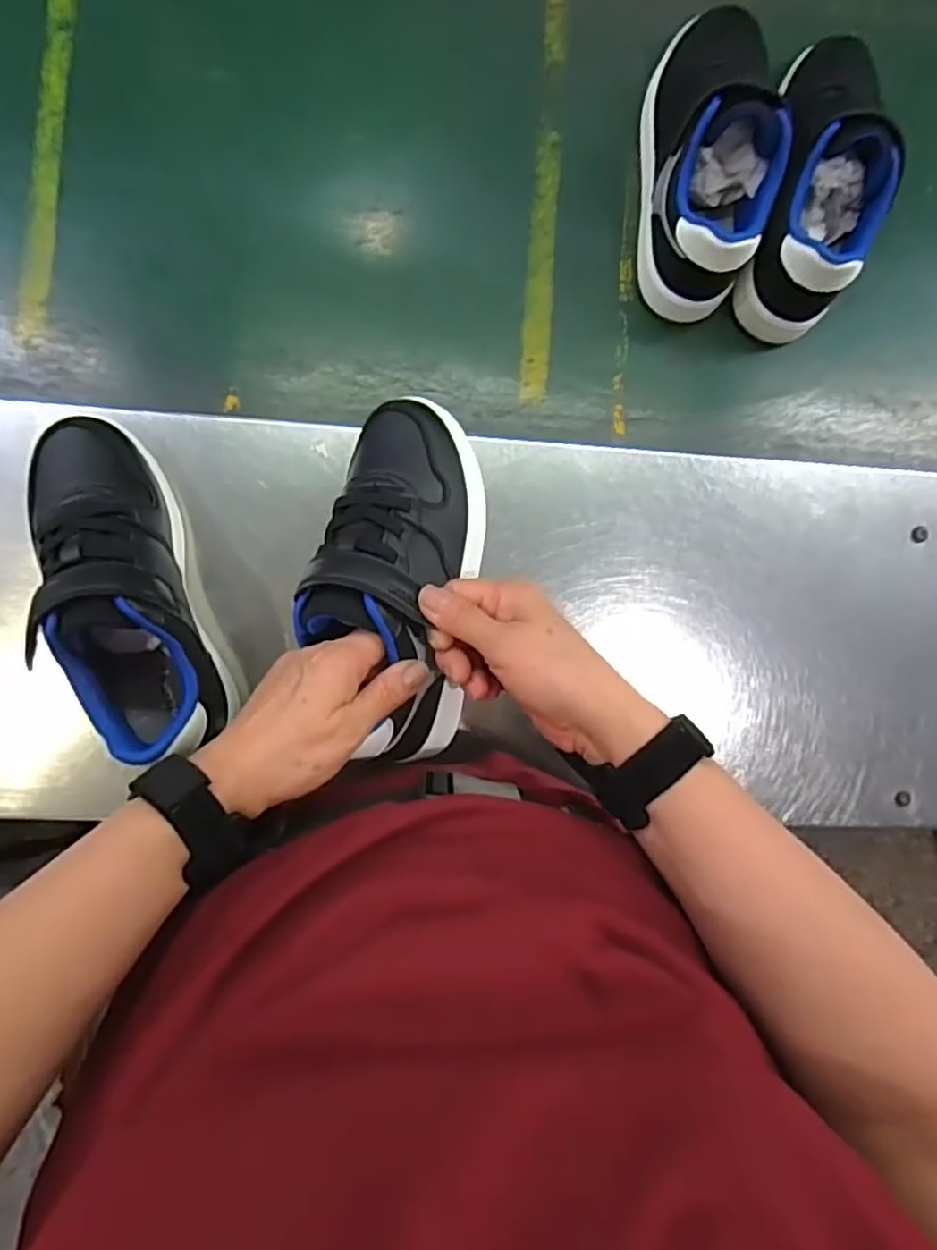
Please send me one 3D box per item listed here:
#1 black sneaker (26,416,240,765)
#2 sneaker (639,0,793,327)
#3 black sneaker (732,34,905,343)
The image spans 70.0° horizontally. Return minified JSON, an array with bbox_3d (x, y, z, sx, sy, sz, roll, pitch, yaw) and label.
[{"bbox_3d":[-0.203,-0.024,0.390,0.072,0.091,0.201,-19,93,-9],"label":"black sneaker"},{"bbox_3d":[0.172,-0.338,0.472,0.079,0.100,0.204,5,90,-7],"label":"sneaker"},{"bbox_3d":[0.255,-0.323,0.470,0.070,0.086,0.210,14,88,-9],"label":"black sneaker"}]

